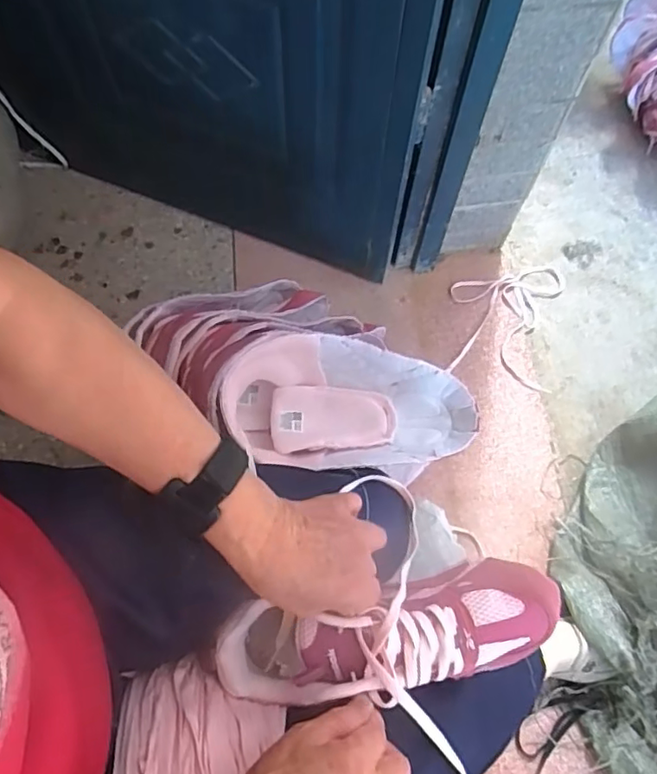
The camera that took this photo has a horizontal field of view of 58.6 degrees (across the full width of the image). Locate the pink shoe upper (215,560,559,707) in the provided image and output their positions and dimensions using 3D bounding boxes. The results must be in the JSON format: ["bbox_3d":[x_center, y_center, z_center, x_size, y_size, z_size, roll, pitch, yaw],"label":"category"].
[{"bbox_3d":[0.049,0.189,0.449,0.256,0.073,0.079,-11,68,-3],"label":"pink shoe upper"}]

